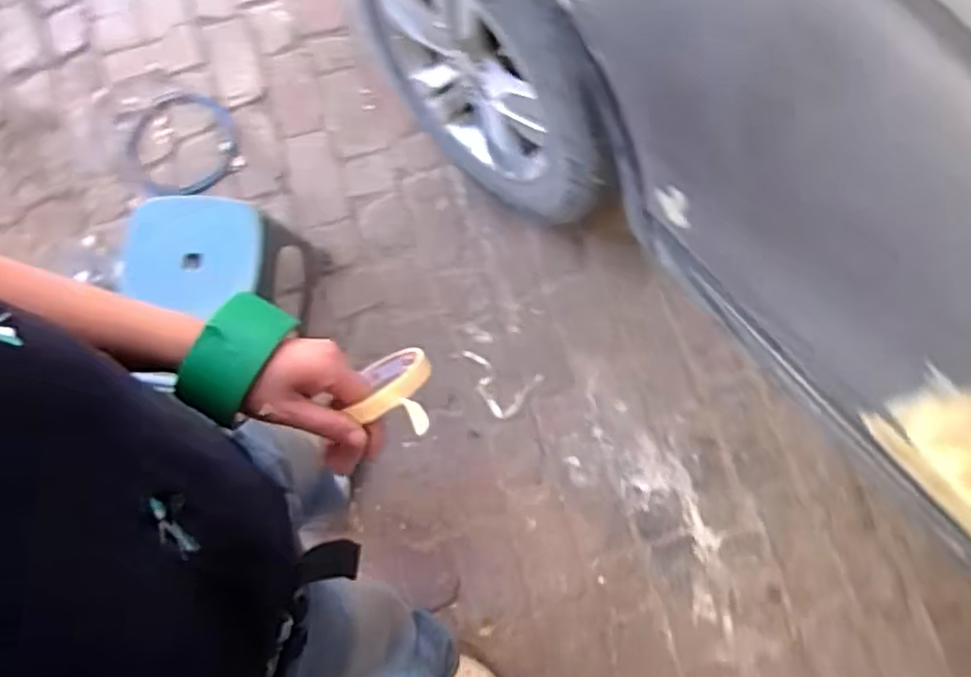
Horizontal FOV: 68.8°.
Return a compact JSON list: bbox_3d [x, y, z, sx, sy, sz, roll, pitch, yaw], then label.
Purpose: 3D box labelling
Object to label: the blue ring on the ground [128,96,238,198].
[{"bbox_3d":[-0.685,-0.435,1.601,0.242,0.026,0.248,0,77,0],"label":"blue ring on the ground"}]

